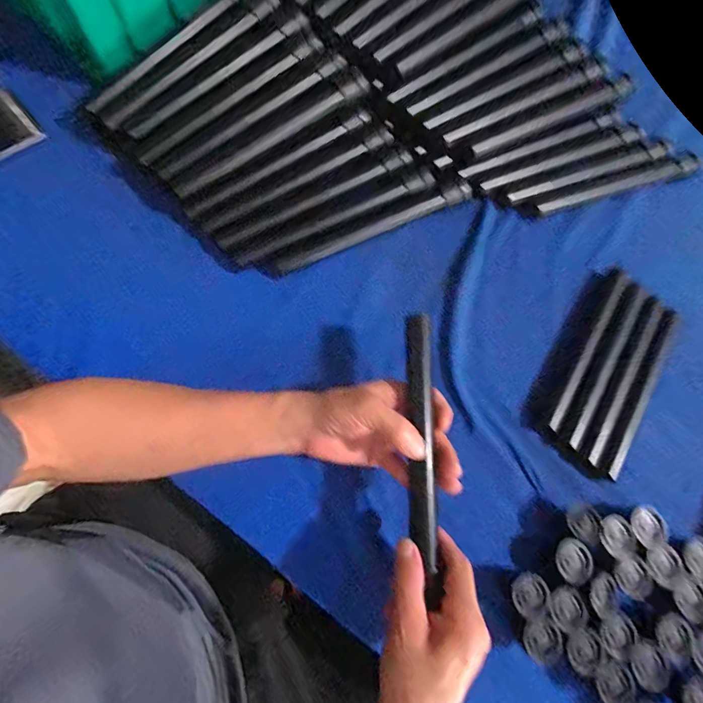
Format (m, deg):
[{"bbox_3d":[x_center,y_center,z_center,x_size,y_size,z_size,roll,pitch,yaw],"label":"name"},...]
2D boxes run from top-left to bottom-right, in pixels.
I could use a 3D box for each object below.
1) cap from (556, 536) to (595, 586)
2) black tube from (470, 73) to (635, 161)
[{"bbox_3d":[0.212,0.199,0.368,0.034,0.008,0.038,24,73,5],"label":"cap"},{"bbox_3d":[0.255,-0.293,0.488,0.240,0.019,0.023,-26,82,-12],"label":"black tube"}]

